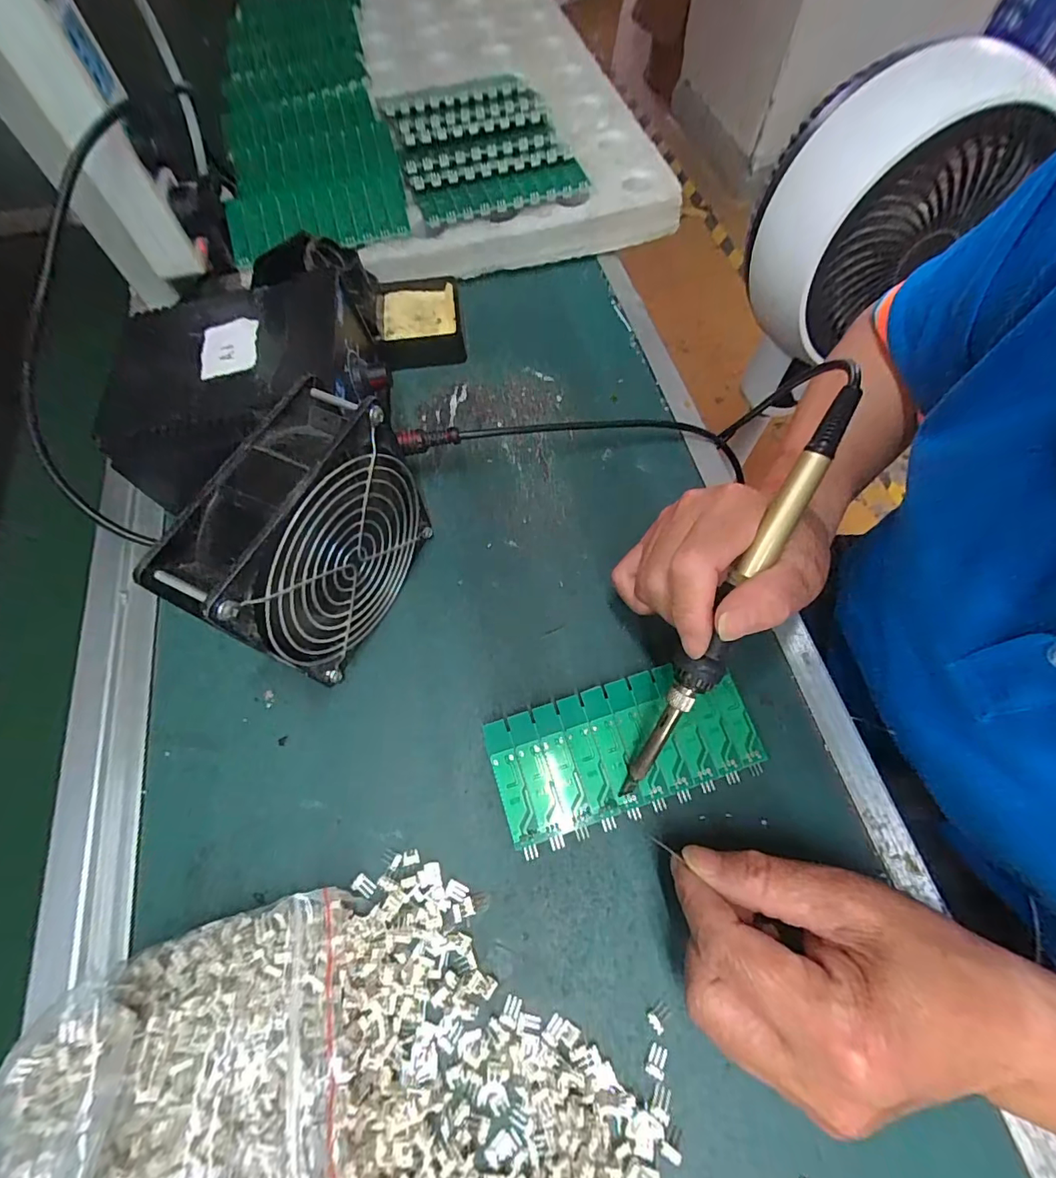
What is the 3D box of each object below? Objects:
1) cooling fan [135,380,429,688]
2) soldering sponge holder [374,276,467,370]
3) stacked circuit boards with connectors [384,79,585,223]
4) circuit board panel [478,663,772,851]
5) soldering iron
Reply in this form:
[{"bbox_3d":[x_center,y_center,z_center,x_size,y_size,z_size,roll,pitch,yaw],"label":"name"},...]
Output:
[{"bbox_3d":[-0.105,-0.021,0.257,0.048,0.120,0.120,23,69,11],"label":"cooling fan"},{"bbox_3d":[-0.085,-0.212,0.391,0.063,0.028,0.071,-8,66,-2],"label":"soldering sponge holder"},{"bbox_3d":[-0.041,-0.384,0.422,0.136,0.016,0.179,-17,66,-6],"label":"stacked circuit boards with connectors"},{"bbox_3d":[0.051,0.082,0.265,0.136,0.014,0.066,-16,67,-5],"label":"circuit board panel"},{"bbox_3d":[0.093,0.010,0.229,0.017,0.022,0.207,26,101,13],"label":"soldering iron"}]

